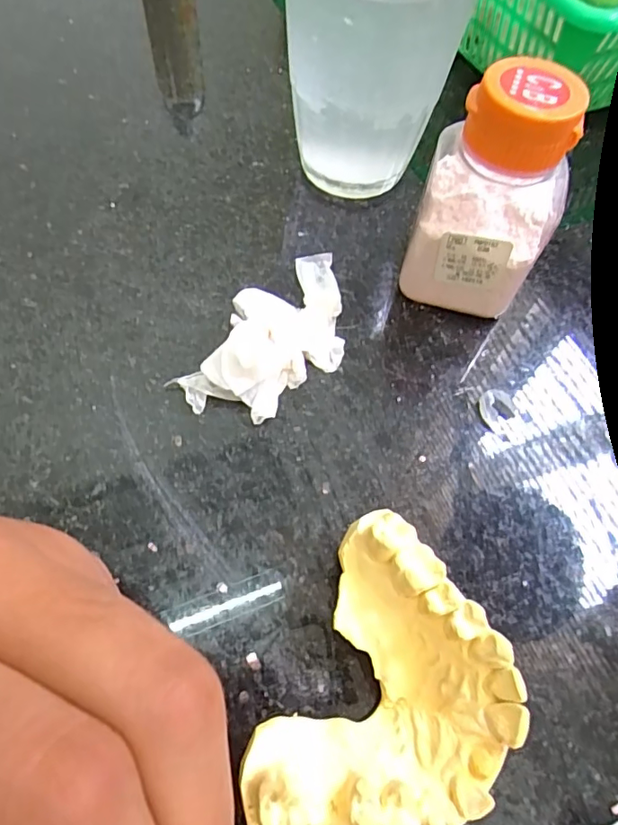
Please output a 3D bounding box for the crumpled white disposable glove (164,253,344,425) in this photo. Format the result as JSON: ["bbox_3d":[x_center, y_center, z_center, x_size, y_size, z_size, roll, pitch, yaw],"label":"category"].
[{"bbox_3d":[-0.008,-0.028,0.175,0.035,0.017,0.075,35,67,16],"label":"crumpled white disposable glove"}]

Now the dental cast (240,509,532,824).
[{"bbox_3d":[0.020,0.066,0.122,0.048,0.027,0.065,25,63,10],"label":"dental cast"}]

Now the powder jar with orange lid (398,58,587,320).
[{"bbox_3d":[0.058,-0.067,0.168,0.044,0.072,0.033,16,63,7],"label":"powder jar with orange lid"}]

